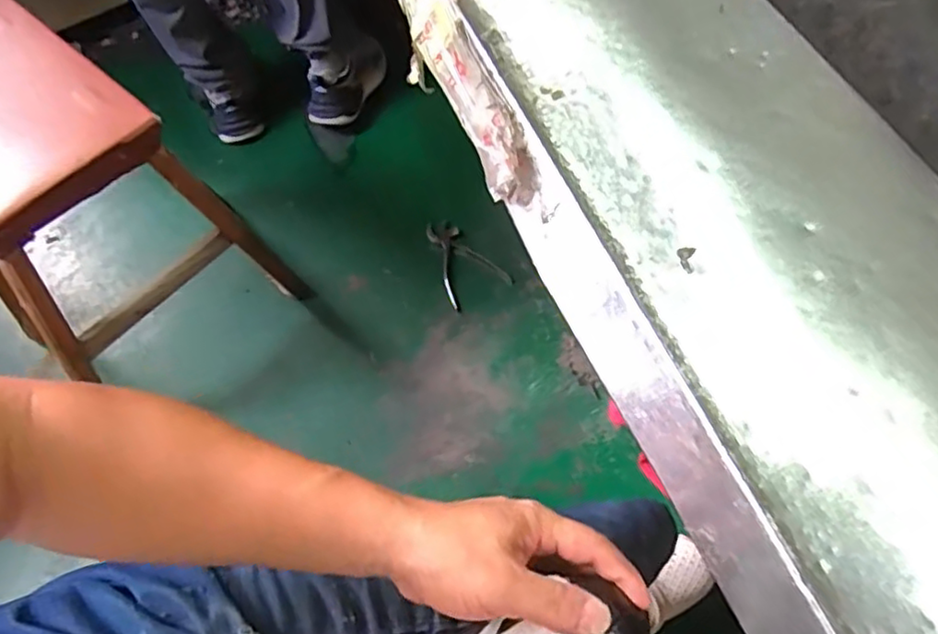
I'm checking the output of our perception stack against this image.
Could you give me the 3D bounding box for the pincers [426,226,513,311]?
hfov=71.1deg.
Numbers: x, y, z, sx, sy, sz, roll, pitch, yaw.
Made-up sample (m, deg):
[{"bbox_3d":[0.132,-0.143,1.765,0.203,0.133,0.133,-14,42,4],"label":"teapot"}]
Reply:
[{"bbox_3d":[-0.004,-0.107,1.186,0.118,0.019,0.175,-19,63,-9],"label":"pincers"}]

